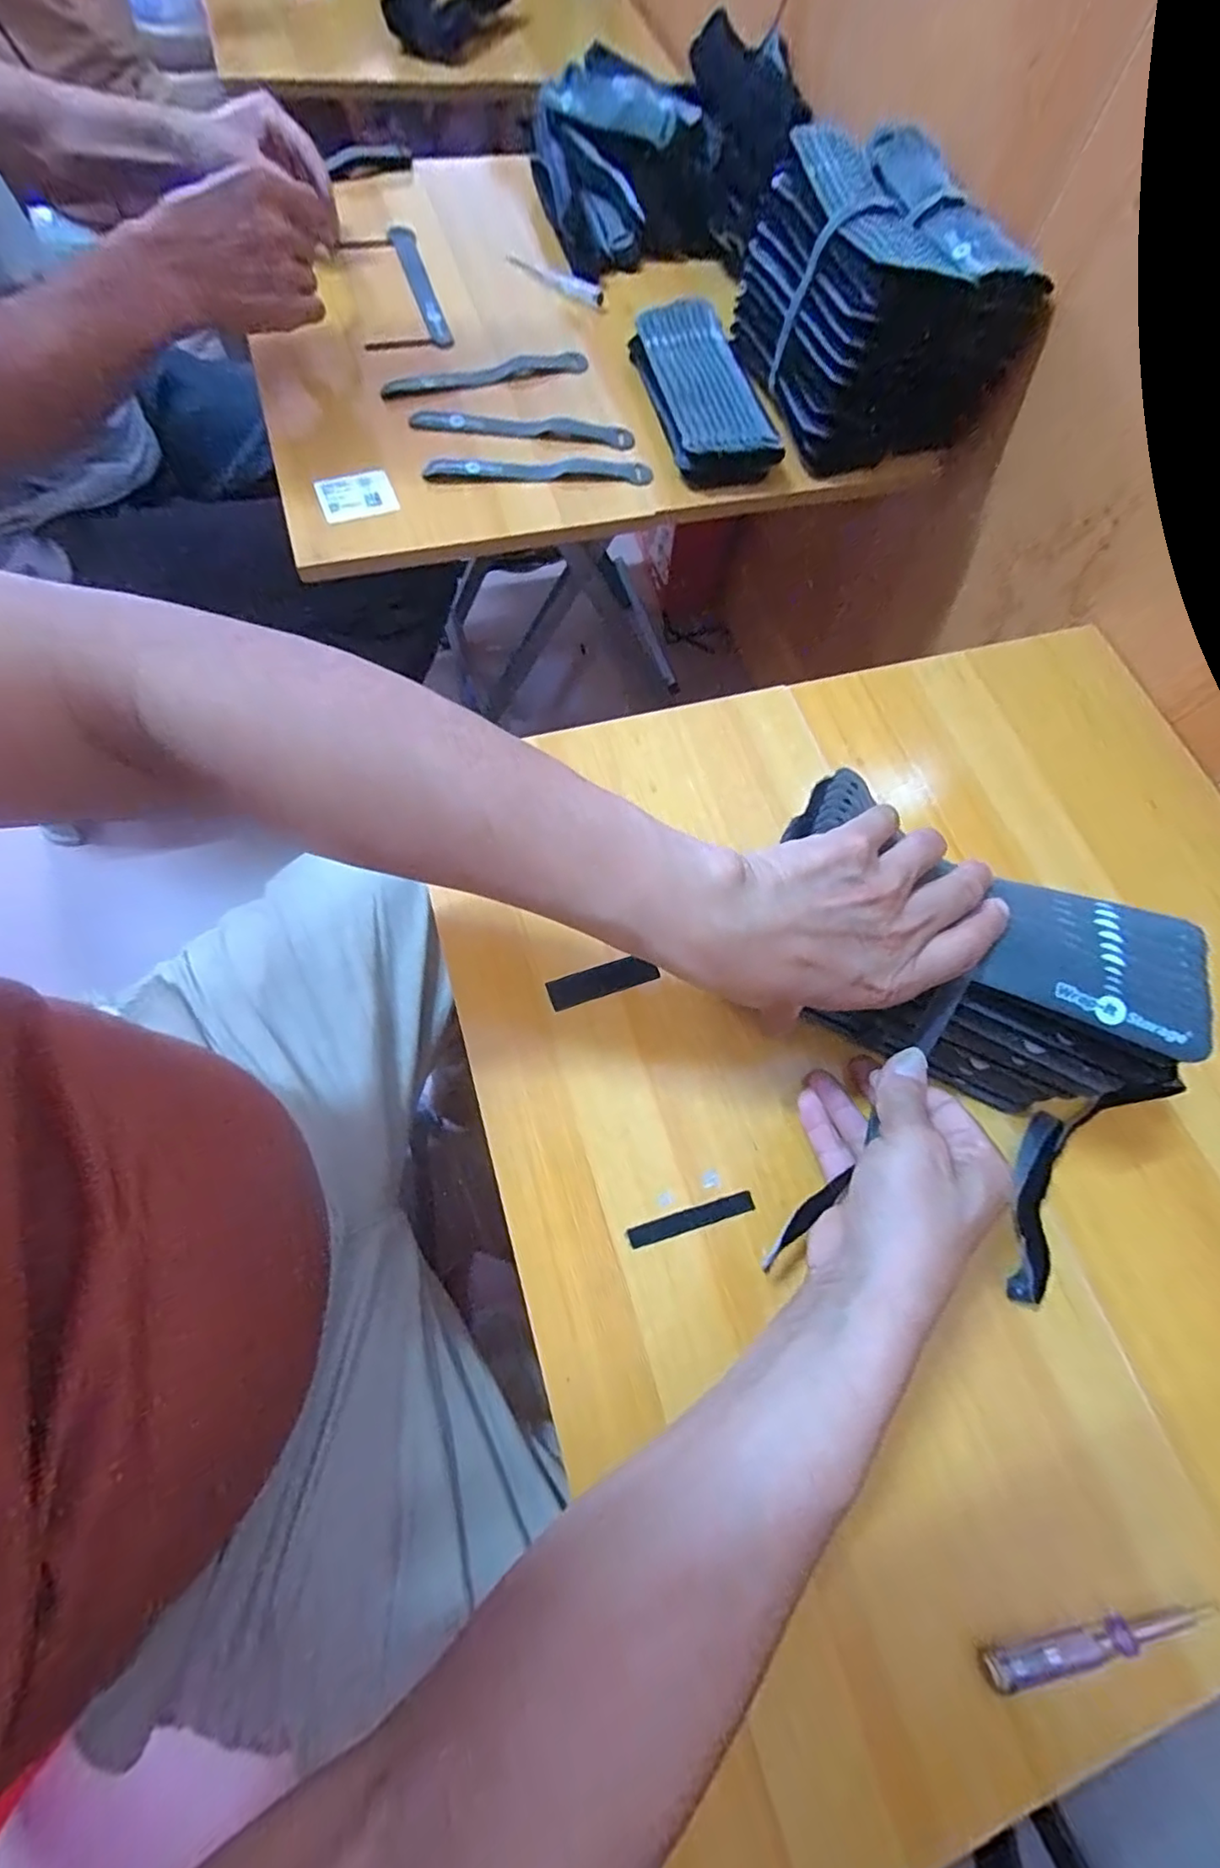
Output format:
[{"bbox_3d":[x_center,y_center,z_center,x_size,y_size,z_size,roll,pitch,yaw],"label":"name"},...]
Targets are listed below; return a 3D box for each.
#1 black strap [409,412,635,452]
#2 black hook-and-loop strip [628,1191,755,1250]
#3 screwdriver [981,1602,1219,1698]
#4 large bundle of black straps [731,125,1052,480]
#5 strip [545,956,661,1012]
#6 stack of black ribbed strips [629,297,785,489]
[{"bbox_3d":[-0.078,-0.462,0.550,0.196,0.013,0.024,6,70,-2],"label":"black strap"},{"bbox_3d":[0.045,0.157,0.334,0.070,0.004,0.011,-15,71,-8],"label":"black hook-and-loop strip"},{"bbox_3d":[0.227,0.323,0.276,0.117,0.012,0.014,-6,70,-5],"label":"screwdriver"},{"bbox_3d":[0.223,-0.557,0.526,0.155,0.103,0.205,-11,71,-9],"label":"large bundle of black straps"},{"bbox_3d":[-0.006,0.029,0.376,0.064,0.004,0.019,-18,72,-9],"label":"strip"},{"bbox_3d":[0.088,-0.501,0.557,0.092,0.035,0.199,-10,71,-8],"label":"stack of black ribbed strips"}]

